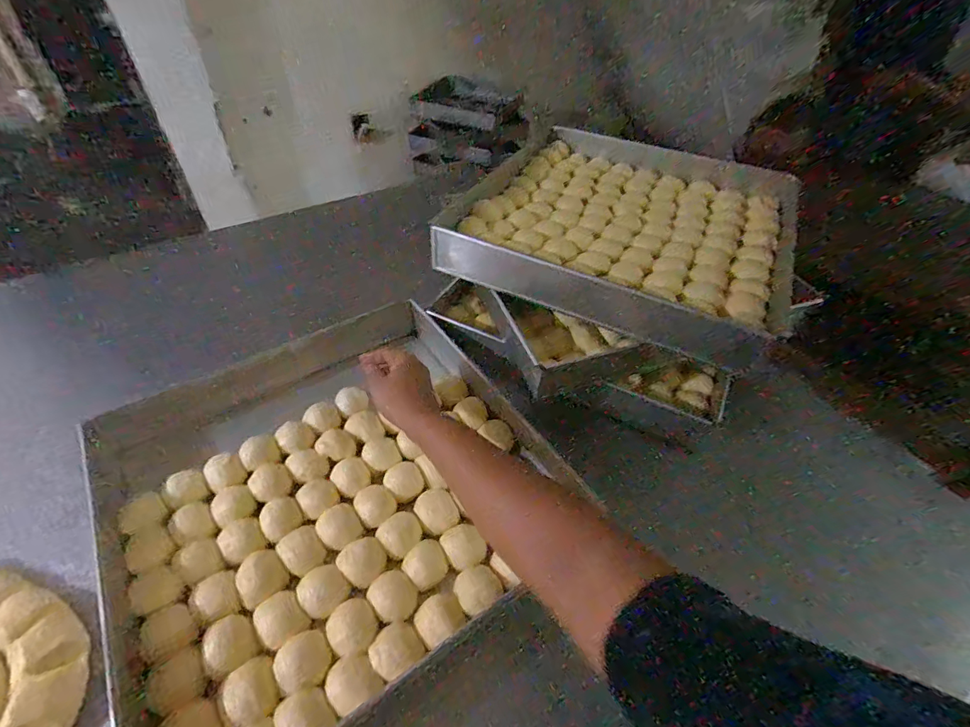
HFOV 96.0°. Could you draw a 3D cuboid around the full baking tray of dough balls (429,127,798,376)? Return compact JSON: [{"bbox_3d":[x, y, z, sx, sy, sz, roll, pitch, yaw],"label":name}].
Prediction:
[{"bbox_3d":[0.209,-0.222,0.639,0.408,0.071,0.458,23,48,20],"label":"full baking tray of dough balls"}]

